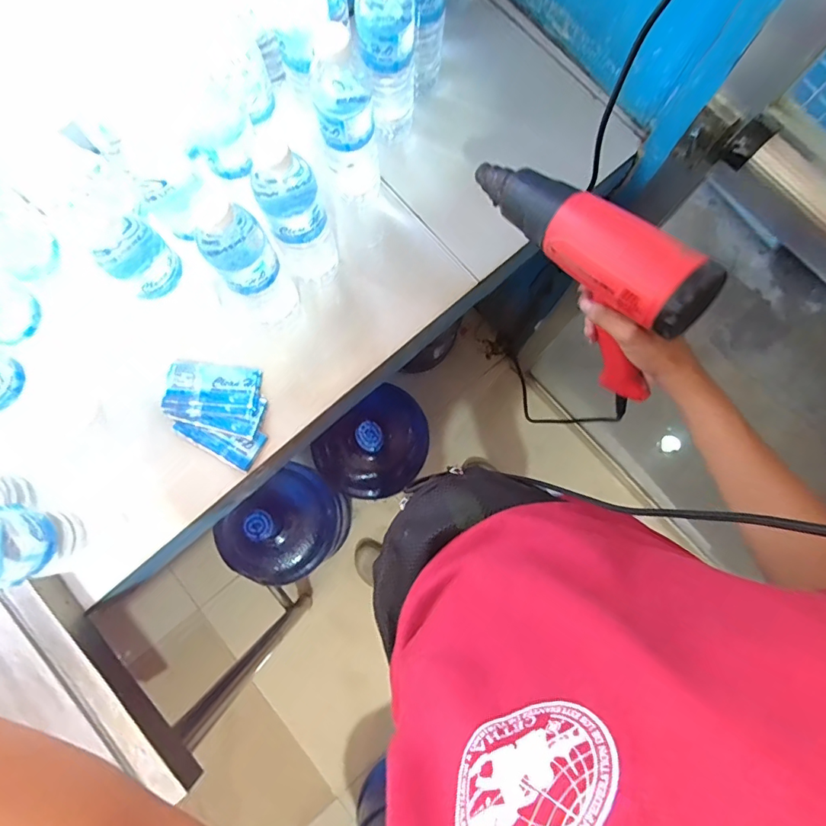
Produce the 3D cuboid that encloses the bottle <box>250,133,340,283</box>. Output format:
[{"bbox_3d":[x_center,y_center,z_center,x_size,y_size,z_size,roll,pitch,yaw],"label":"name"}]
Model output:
[{"bbox_3d":[-0.118,-0.199,0.501,0.058,0.209,0.061,0,80,-1],"label":"bottle"}]

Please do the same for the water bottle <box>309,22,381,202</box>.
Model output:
[{"bbox_3d":[-0.069,-0.301,0.532,0.059,0.200,0.057,-1,80,-1],"label":"water bottle"}]

